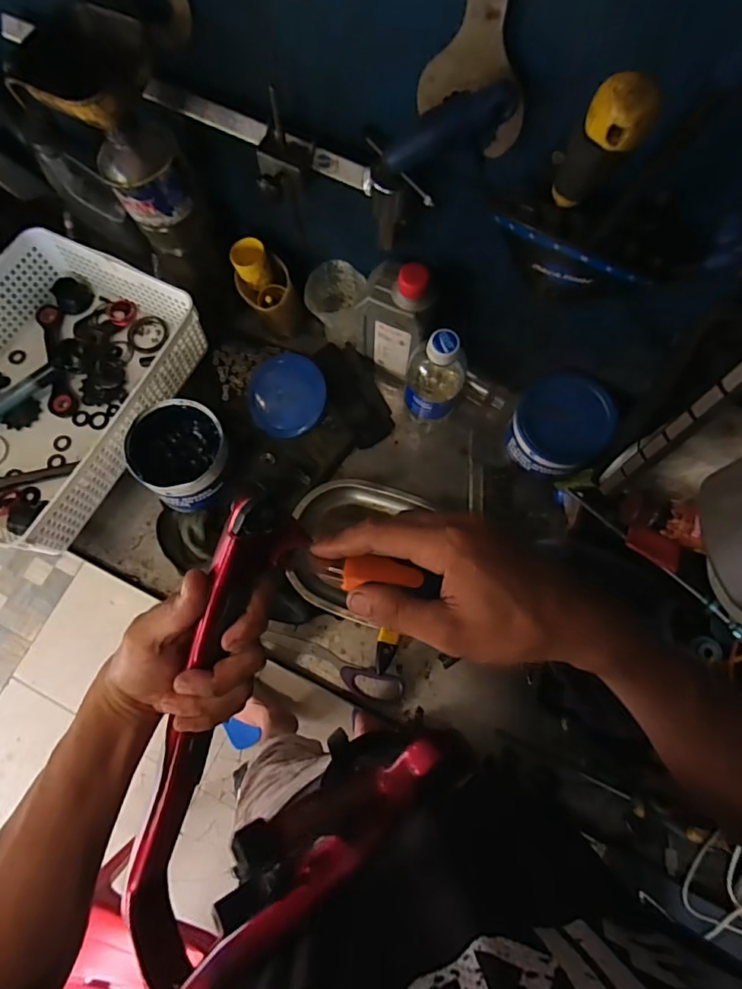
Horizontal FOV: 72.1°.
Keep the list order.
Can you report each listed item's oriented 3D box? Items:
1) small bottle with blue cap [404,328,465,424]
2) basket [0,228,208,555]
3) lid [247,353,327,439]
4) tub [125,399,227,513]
[{"bbox_3d":[0.072,-0.130,0.573,0.059,0.169,0.061,0,75,0],"label":"small bottle with blue cap"},{"bbox_3d":[-0.371,-0.124,0.590,0.253,0.086,0.324,28,77,7],"label":"basket"},{"bbox_3d":[-0.104,-0.122,0.627,0.101,0.024,0.097,4,107,12],"label":"lid"},{"bbox_3d":[-0.209,-0.039,0.578,0.109,0.088,0.106,24,76,6],"label":"tub"}]

